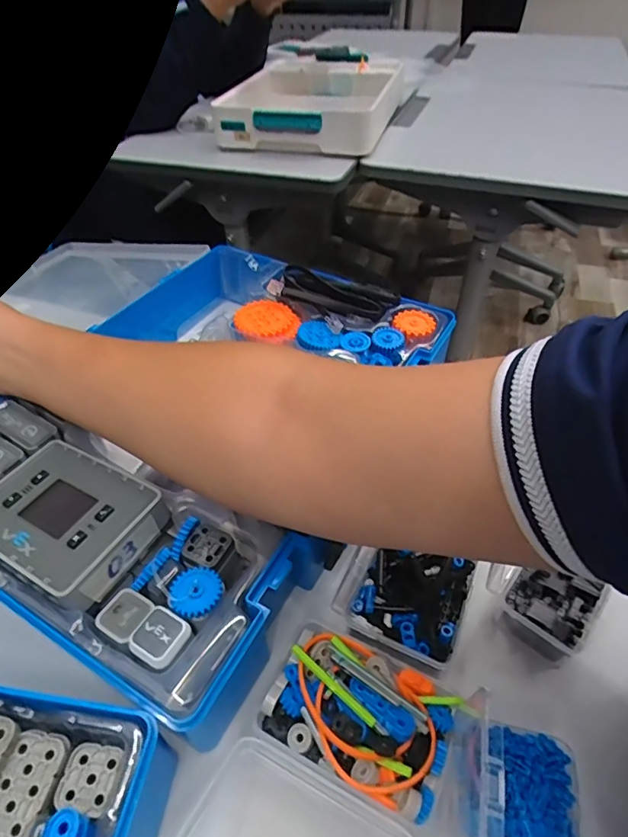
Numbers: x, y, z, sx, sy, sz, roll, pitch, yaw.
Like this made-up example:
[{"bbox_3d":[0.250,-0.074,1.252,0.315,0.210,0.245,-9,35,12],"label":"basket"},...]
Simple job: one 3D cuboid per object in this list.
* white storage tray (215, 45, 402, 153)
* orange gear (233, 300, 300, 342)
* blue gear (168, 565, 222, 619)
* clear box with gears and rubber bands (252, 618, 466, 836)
[{"bbox_3d":[0.006,-0.659,1.019,0.294,0.079,0.456,13,47,10],"label":"white storage tray"},{"bbox_3d":[-0.040,-0.088,0.435,0.056,0.006,0.050,8,46,9],"label":"orange gear"},{"bbox_3d":[-0.062,0.088,0.256,0.026,0.004,0.026,1,46,-1],"label":"blue gear"},{"bbox_3d":[0.024,0.157,0.262,0.096,0.036,0.065,20,49,20],"label":"clear box with gears and rubber bands"}]

